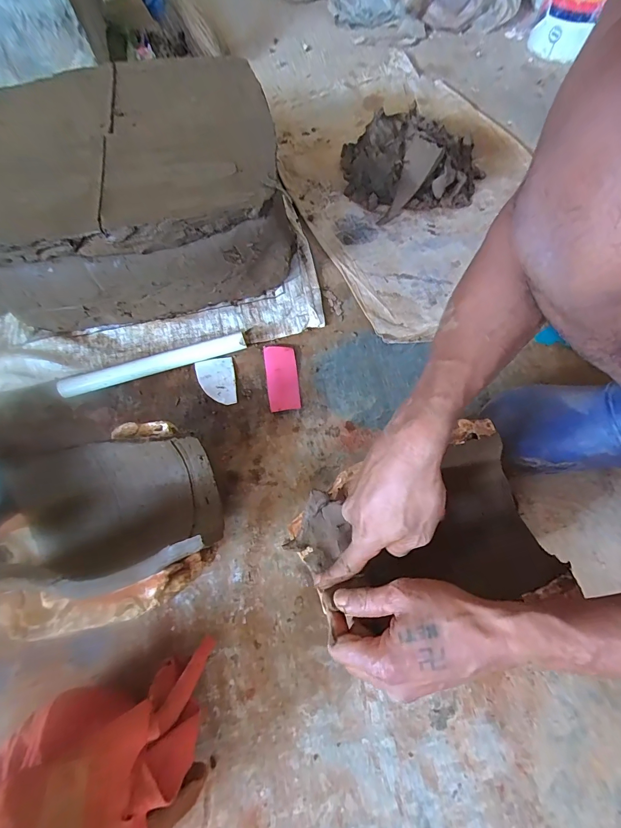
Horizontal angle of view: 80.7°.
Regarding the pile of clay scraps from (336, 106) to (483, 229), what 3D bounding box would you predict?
[{"bbox_3d":[0.191,-0.456,0.655,0.252,0.091,0.183,-5,65,1],"label":"pile of clay scraps"}]

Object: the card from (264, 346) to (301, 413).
[{"bbox_3d":[-0.041,-0.053,0.529,0.044,0.006,0.105,-9,65,-1],"label":"card"}]

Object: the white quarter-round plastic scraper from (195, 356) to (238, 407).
[{"bbox_3d":[-0.136,-0.046,0.531,0.054,0.005,0.078,-12,66,-8],"label":"white quarter-round plastic scraper"}]

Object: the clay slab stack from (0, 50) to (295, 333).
[{"bbox_3d":[-0.255,-0.332,0.567,0.408,0.190,0.346,-9,65,-1],"label":"clay slab stack"}]

